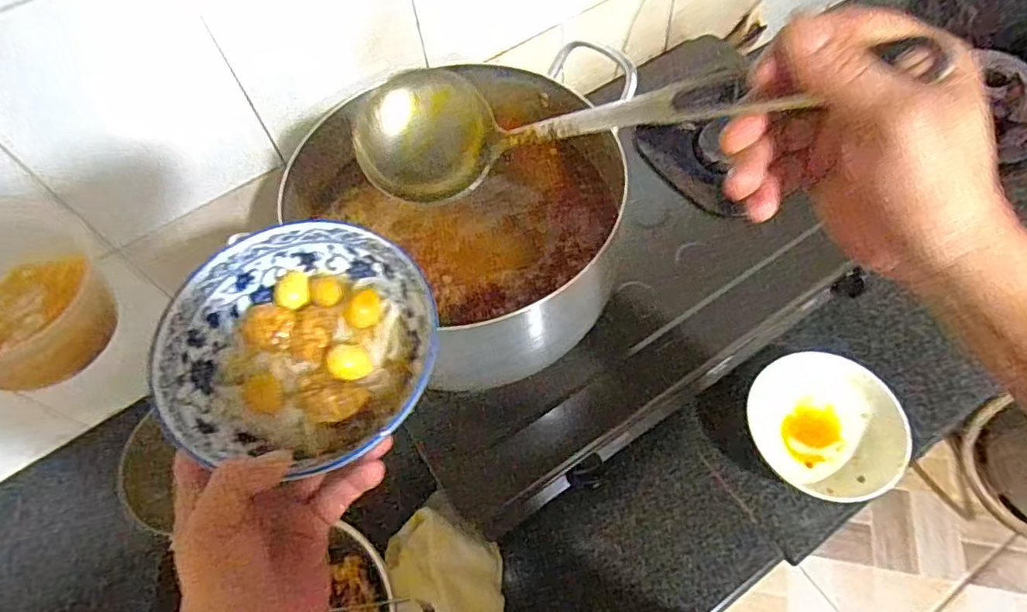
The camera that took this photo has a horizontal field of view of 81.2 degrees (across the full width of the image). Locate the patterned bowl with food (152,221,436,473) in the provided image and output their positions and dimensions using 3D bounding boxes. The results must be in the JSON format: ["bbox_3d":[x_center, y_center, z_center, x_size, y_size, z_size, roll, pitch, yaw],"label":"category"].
[{"bbox_3d":[-0.135,0.025,0.390,0.163,0.061,0.151,-2,56,3],"label":"patterned bowl with food"}]

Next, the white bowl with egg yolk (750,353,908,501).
[{"bbox_3d":[0.357,0.138,0.688,0.144,0.059,0.170,-17,56,-6],"label":"white bowl with egg yolk"}]

